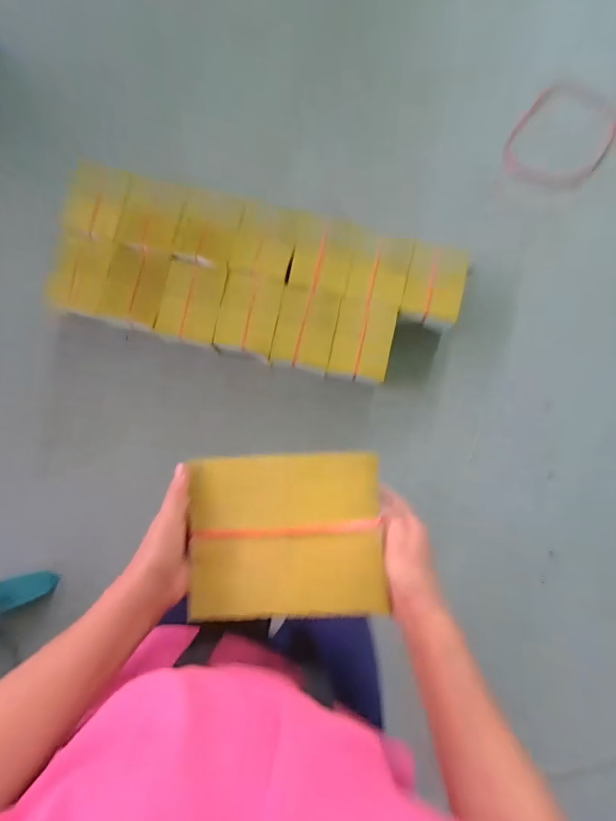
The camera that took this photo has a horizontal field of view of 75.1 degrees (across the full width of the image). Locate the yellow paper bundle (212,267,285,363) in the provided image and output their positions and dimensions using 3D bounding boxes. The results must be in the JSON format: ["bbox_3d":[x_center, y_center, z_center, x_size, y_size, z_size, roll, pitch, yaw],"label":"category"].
[{"bbox_3d":[-0.161,-0.257,1.103,0.158,0.052,0.226,13,85,0],"label":"yellow paper bundle"}]

